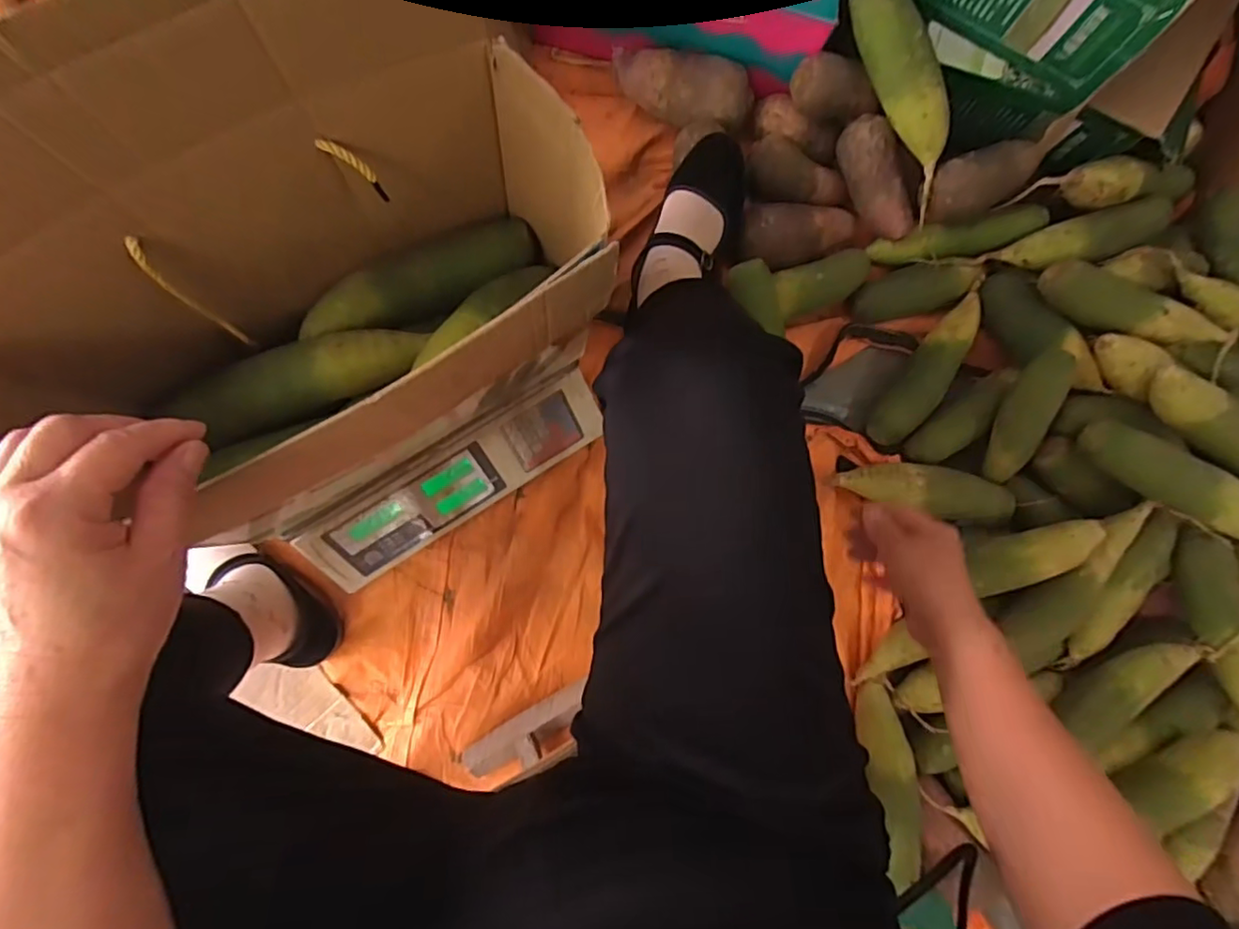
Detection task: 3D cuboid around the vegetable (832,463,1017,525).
[{"bbox_3d":[0.361,0.029,0.702,0.206,0.048,0.060,14,83,-4],"label":"vegetable"}]

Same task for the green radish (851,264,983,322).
[{"bbox_3d":[0.365,-0.216,0.750,0.155,0.049,0.058,-12,86,-7],"label":"green radish"}]

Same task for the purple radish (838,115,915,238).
[{"bbox_3d":[0.308,-0.341,0.721,0.047,0.058,0.142,-28,102,-8],"label":"purple radish"}]

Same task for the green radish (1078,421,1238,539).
[{"bbox_3d":[0.614,0.022,0.657,0.218,0.056,0.050,35,82,14],"label":"green radish"}]

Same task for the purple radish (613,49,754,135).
[{"bbox_3d":[0.075,-0.449,0.724,0.172,0.067,0.069,15,83,-4],"label":"purple radish"}]

